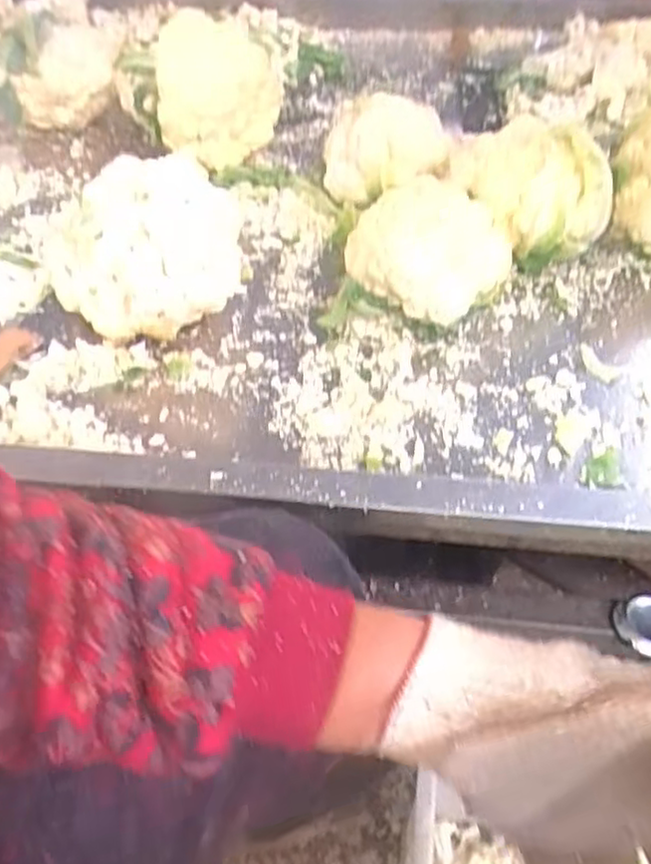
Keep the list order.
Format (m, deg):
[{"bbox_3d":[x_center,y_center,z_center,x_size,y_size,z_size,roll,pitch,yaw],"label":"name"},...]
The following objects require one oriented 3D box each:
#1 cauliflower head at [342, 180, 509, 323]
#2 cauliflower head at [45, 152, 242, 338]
[{"bbox_3d":[0.102,-0.178,0.692,0.146,0.120,0.127,-9,50,-5],"label":"cauliflower head"},{"bbox_3d":[-0.167,-0.168,0.675,0.183,0.137,0.153,22,55,20],"label":"cauliflower head"}]

